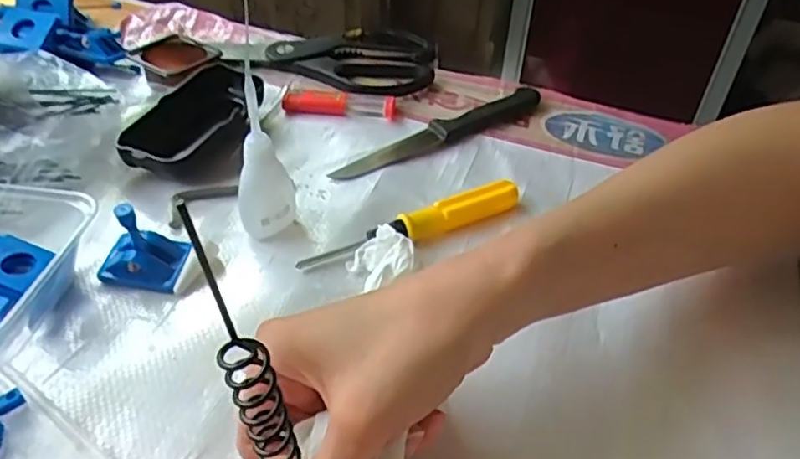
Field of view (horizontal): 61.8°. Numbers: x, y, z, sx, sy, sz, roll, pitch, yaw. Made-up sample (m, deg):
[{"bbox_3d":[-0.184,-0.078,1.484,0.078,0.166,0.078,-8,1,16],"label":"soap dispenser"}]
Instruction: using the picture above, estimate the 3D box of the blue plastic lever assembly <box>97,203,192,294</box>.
[{"bbox_3d":[-0.142,0.008,0.362,0.044,0.043,0.030,3,44,0],"label":"blue plastic lever assembly"}]

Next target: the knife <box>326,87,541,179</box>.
[{"bbox_3d":[0.031,-0.068,0.472,0.173,0.009,0.024,-27,51,-28],"label":"knife"}]

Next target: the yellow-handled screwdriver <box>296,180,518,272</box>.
[{"bbox_3d":[0.009,-0.002,0.398,0.141,0.017,0.016,-19,48,-22],"label":"yellow-handled screwdriver"}]

